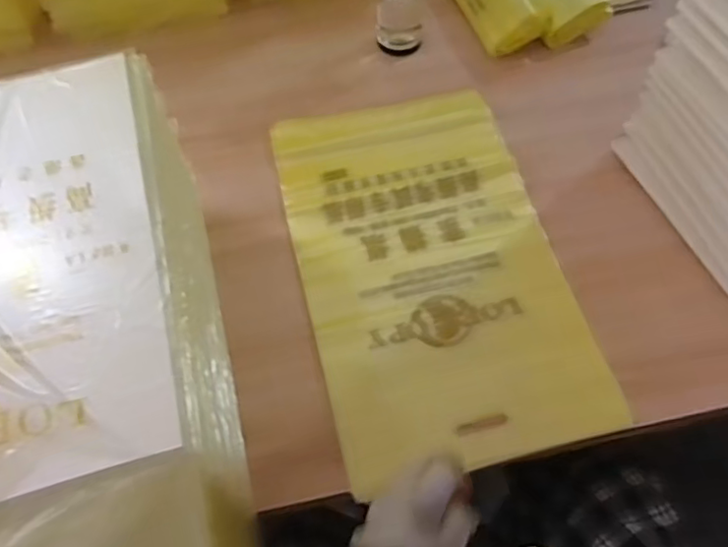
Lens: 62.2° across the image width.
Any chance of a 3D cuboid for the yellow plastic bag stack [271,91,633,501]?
[{"bbox_3d":[0.070,-0.022,0.703,0.283,0.019,0.480,-13,60,-5],"label":"yellow plastic bag stack"}]

